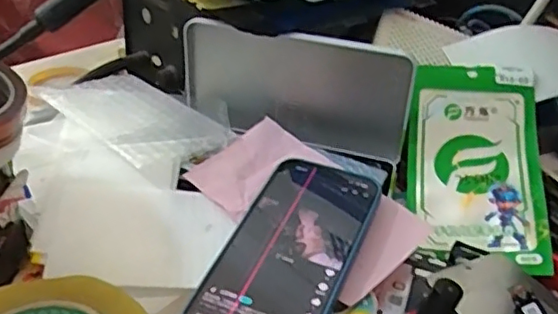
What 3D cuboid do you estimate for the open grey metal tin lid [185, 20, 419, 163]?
[{"bbox_3d":[0.011,-0.055,0.494,0.188,0.093,0.014,13,35,13],"label":"open grey metal tin lid"}]

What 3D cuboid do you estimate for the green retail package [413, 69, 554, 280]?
[{"bbox_3d":[0.152,0.004,0.467,0.094,0.016,0.169,2,61,11],"label":"green retail package"}]

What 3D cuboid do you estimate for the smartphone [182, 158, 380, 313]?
[{"bbox_3d":[0.008,0.060,0.392,0.079,0.006,0.167,15,45,19],"label":"smartphone"}]

